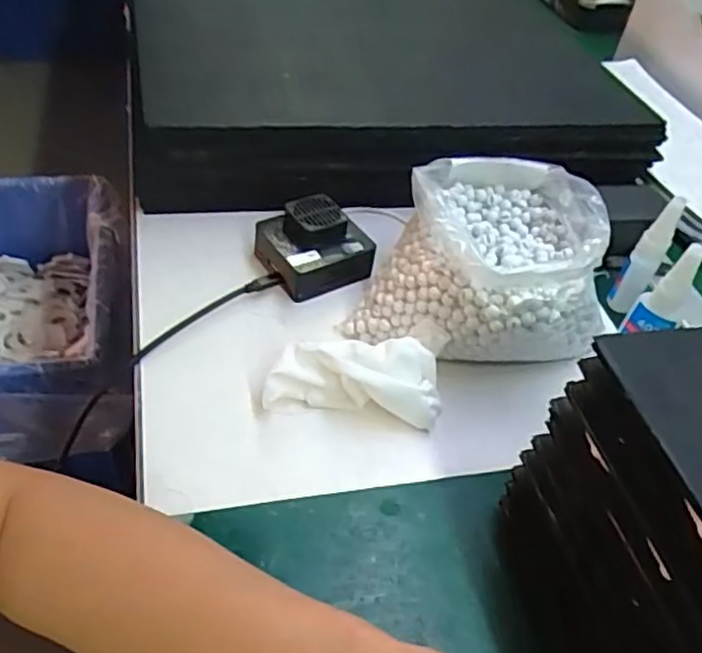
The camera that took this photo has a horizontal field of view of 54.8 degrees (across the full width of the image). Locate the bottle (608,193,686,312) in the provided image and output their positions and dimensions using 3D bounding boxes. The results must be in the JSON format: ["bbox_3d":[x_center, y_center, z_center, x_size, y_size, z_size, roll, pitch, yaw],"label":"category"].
[{"bbox_3d":[0.244,-0.056,0.561,0.024,0.106,0.028,36,54,24],"label":"bottle"}]

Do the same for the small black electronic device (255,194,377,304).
[{"bbox_3d":[-0.032,-0.069,0.558,0.082,0.045,0.074,-26,56,-27],"label":"small black electronic device"}]

